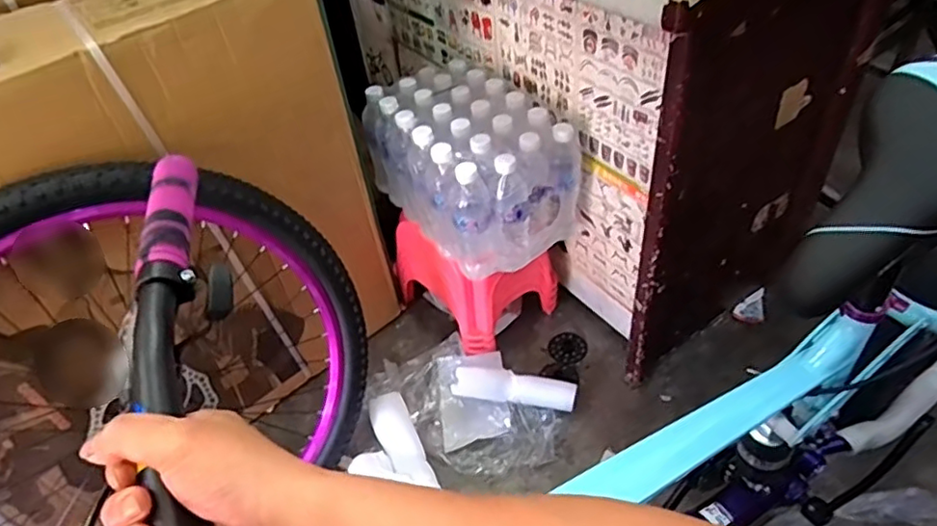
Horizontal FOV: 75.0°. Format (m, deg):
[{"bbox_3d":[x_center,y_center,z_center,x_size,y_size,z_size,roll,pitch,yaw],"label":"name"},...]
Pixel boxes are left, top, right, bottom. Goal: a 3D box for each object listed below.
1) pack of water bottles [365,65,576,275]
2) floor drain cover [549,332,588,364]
[{"bbox_3d":[0.011,-0.183,1.086,0.255,0.211,0.358,-29,49,-20],"label":"pack of water bottles"},{"bbox_3d":[0.201,0.169,1.228,0.073,0.017,0.071,5,47,13],"label":"floor drain cover"}]

